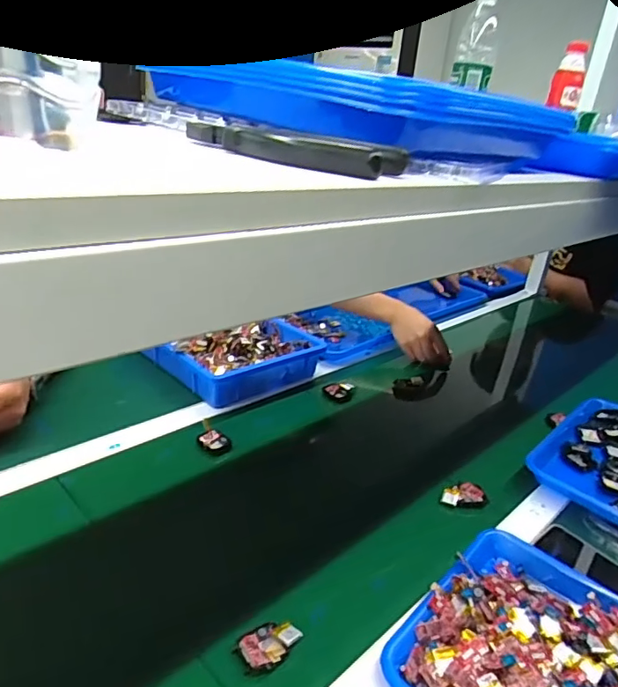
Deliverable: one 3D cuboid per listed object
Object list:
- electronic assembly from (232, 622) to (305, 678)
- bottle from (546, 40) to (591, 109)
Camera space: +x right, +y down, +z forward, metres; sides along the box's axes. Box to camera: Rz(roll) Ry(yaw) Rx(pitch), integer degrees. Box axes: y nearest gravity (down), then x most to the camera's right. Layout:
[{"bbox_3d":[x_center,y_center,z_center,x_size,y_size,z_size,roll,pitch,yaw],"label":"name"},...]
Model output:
[{"bbox_3d":[-0.034,0.269,0.477,0.056,0.010,0.039,-7,28,-27],"label":"electronic assembly"},{"bbox_3d":[0.535,-0.552,1.097,0.056,0.121,0.071,9,21,17],"label":"bottle"}]

